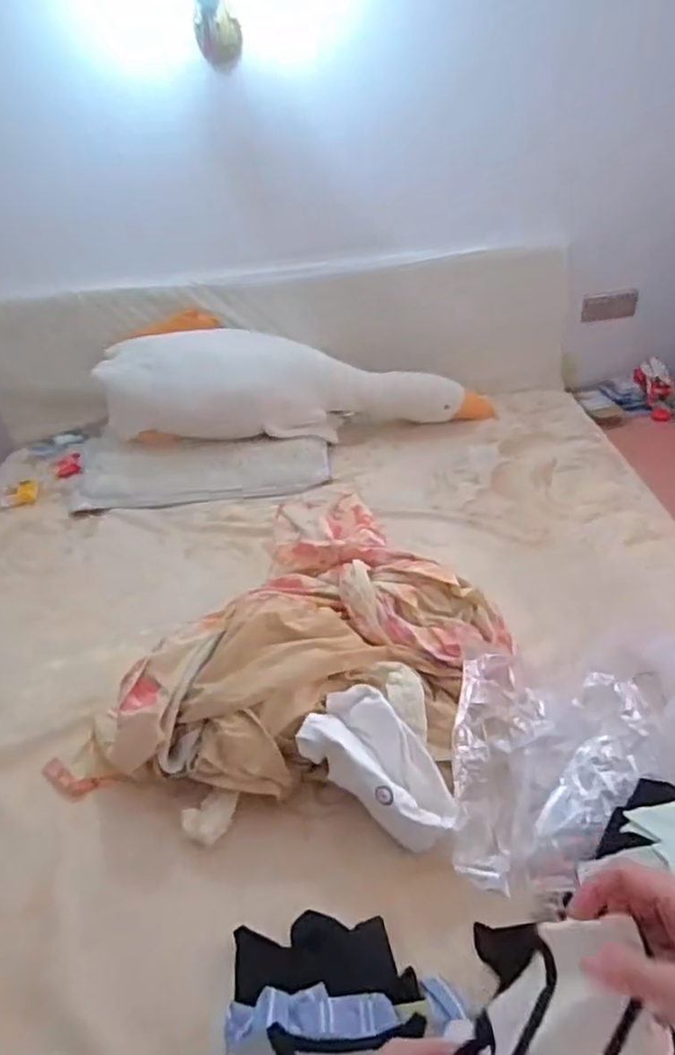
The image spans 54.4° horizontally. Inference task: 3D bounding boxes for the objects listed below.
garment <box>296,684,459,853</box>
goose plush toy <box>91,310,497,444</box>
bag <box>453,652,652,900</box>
[{"bbox_3d":[0.073,0.371,1.038,0.252,0.113,0.133,24,48,31],"label":"garment"},{"bbox_3d":[-0.117,-0.420,1.878,1.046,0.338,0.283,2,40,9],"label":"goose plush toy"},{"bbox_3d":[0.325,0.372,1.012,0.279,0.136,0.332,6,41,14],"label":"bag"}]

